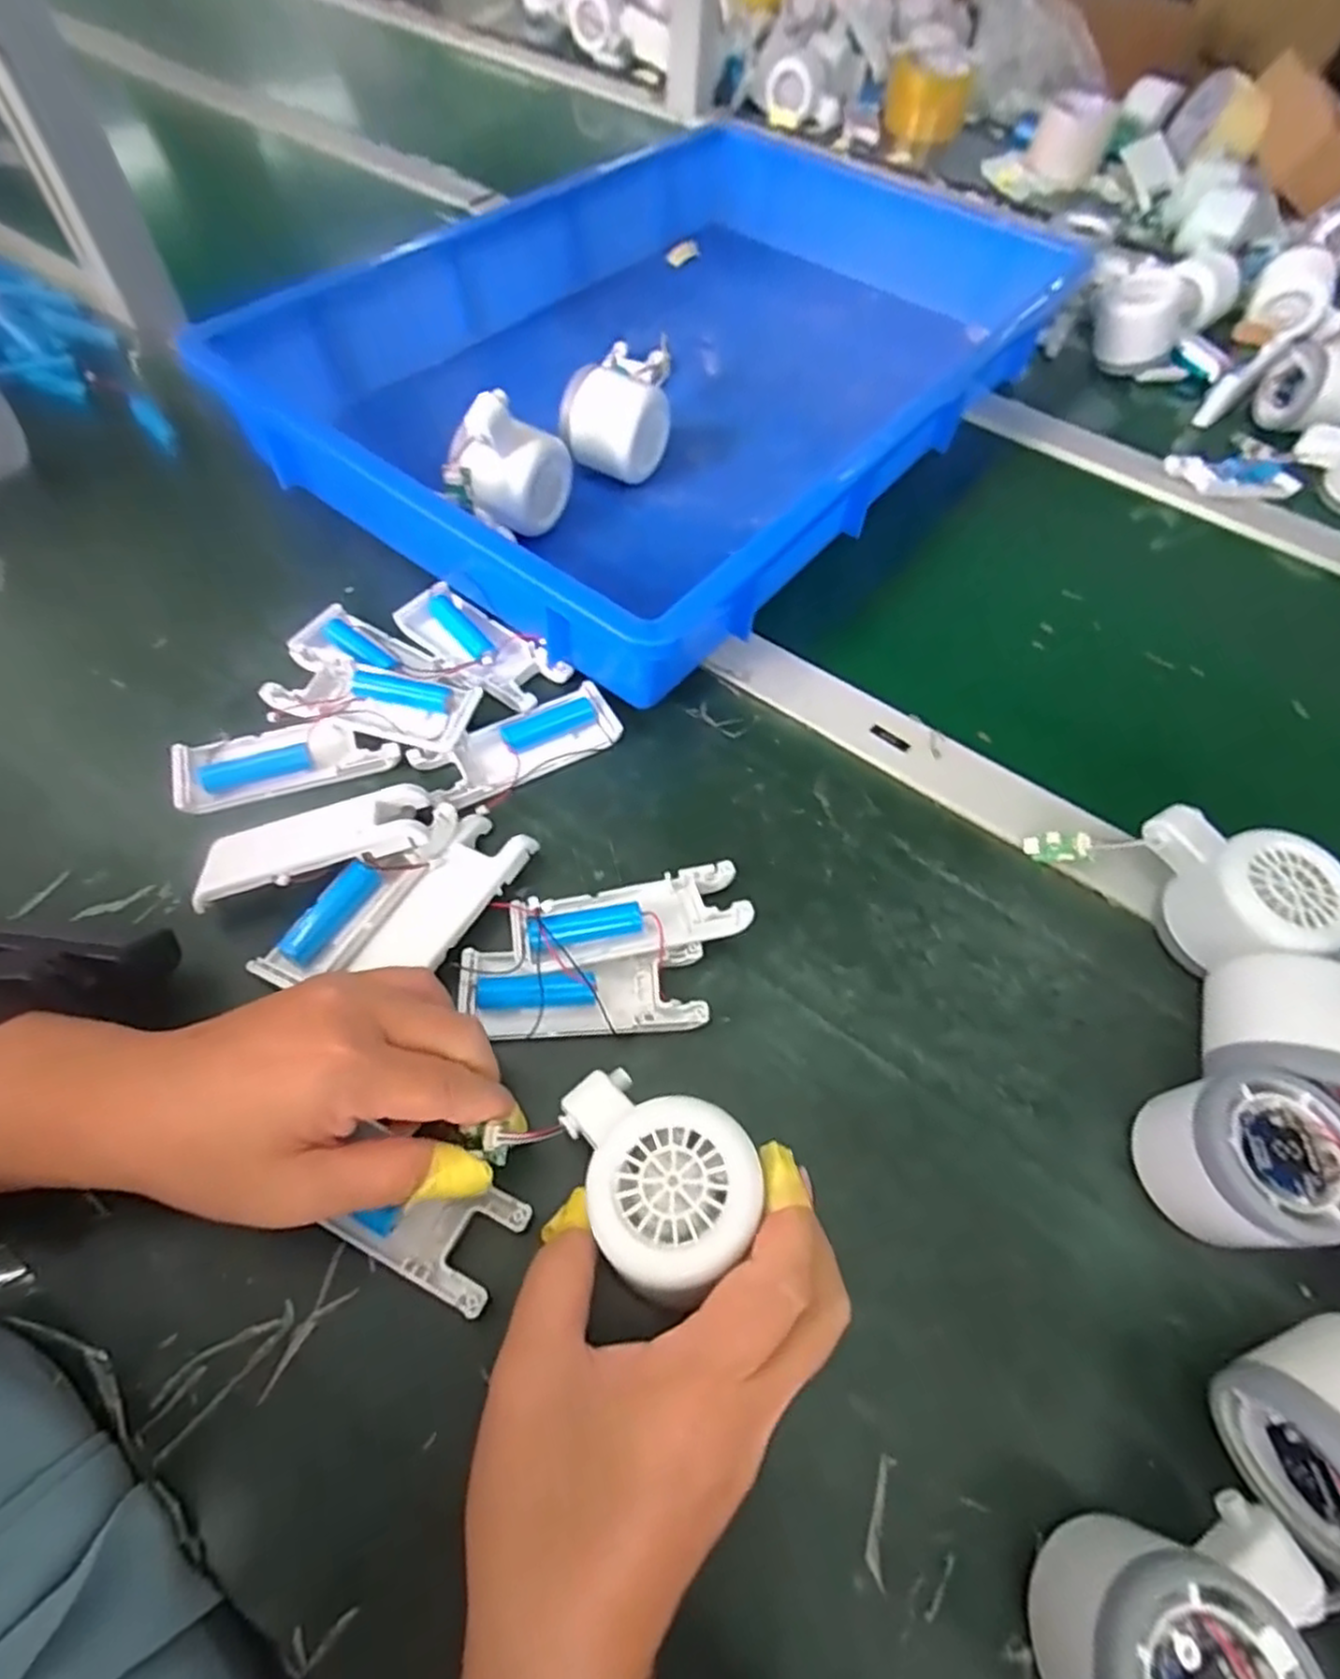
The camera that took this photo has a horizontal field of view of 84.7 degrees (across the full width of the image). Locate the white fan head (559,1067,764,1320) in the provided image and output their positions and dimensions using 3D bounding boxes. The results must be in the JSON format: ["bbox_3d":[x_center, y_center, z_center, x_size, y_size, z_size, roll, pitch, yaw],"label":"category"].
[{"bbox_3d":[-0.004,0.111,0.254,0.055,0.034,0.078,-30,65,-15],"label":"white fan head"}]

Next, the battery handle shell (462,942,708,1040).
[{"bbox_3d":[-0.038,0.067,0.323,0.102,0.023,0.037,0,60,-3],"label":"battery handle shell"}]

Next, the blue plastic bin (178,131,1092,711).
[{"bbox_3d":[0.020,-0.349,0.521,0.369,0.100,0.548,37,65,16],"label":"blue plastic bin"}]

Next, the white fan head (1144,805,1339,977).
[{"bbox_3d":[0.261,0.023,0.342,0.054,0.055,0.082,-8,61,-8],"label":"white fan head"}]

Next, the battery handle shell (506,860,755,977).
[{"bbox_3d":[-0.018,0.035,0.334,0.104,0.032,0.039,-12,61,-6],"label":"battery handle shell"}]

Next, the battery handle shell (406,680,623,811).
[{"bbox_3d":[-0.078,-0.048,0.387,0.103,0.021,0.041,-30,66,-18],"label":"battery handle shell"}]

